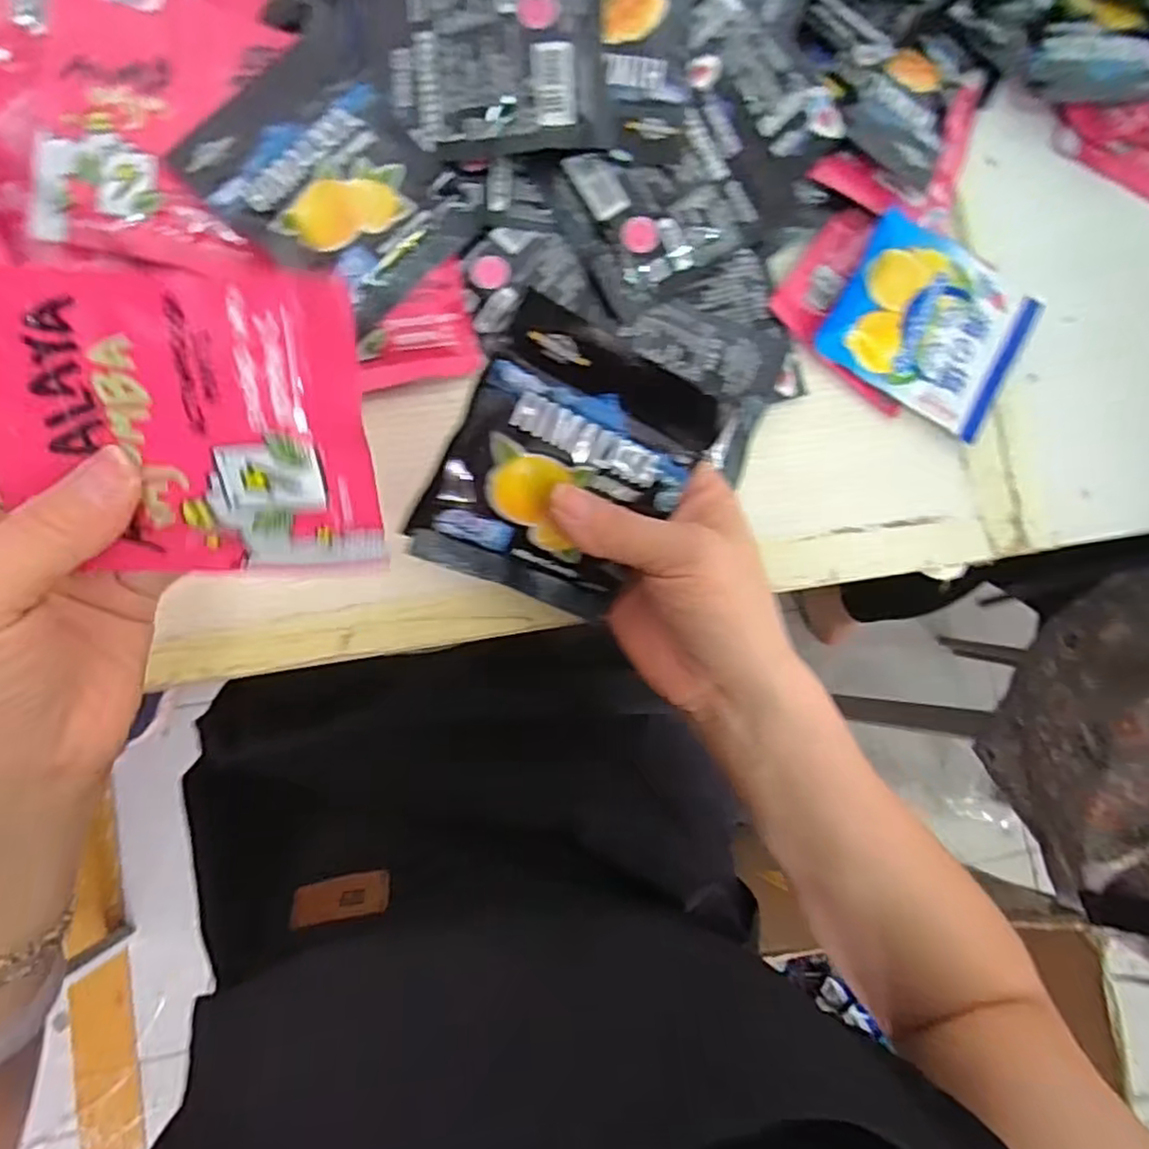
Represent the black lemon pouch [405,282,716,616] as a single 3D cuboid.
[{"bbox_3d":[-0.002,-0.038,0.265,0.091,0.016,0.104,22,113,-25],"label":"black lemon pouch"}]

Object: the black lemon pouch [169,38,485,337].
[{"bbox_3d":[-0.106,-0.173,0.302,0.105,0.016,0.085,42,78,-4],"label":"black lemon pouch"}]

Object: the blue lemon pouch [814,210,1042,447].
[{"bbox_3d":[0.186,-0.130,0.353,0.100,0.007,0.089,30,79,-6],"label":"blue lemon pouch"}]

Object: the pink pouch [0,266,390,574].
[{"bbox_3d":[-0.110,-0.037,0.191,0.103,0.007,0.088,0,123,-4],"label":"pink pouch"}]

